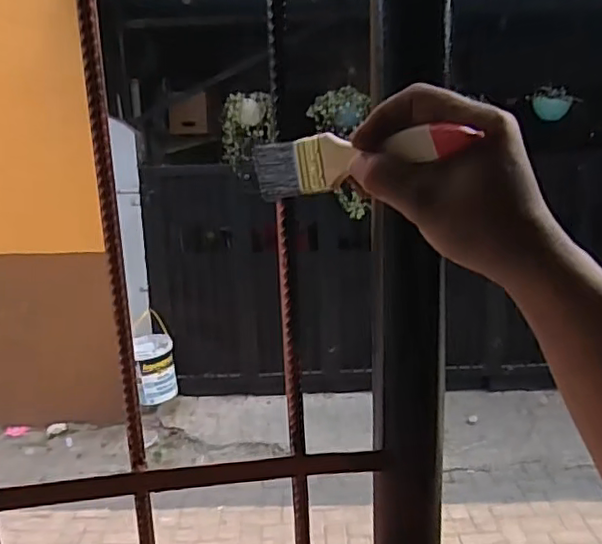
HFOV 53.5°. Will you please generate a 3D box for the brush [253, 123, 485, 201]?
[{"bbox_3d":[0.026,-0.068,0.357,0.012,0.036,0.169,-15,10,-38],"label":"brush"}]

